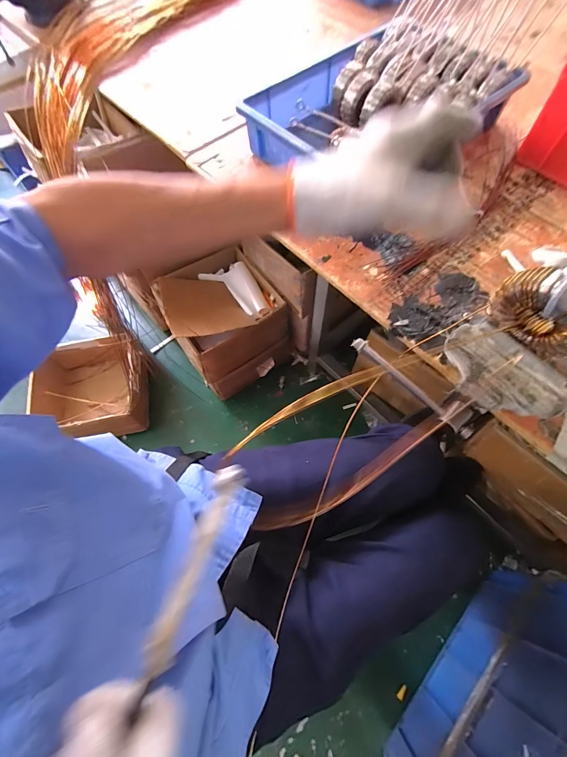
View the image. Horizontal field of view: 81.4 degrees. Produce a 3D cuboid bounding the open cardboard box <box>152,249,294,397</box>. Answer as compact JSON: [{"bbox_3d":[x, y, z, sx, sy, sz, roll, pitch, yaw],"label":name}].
[{"bbox_3d":[-0.205,-0.184,1.148,0.323,0.378,0.357,-35,70,-14],"label":"open cardboard box"}]

